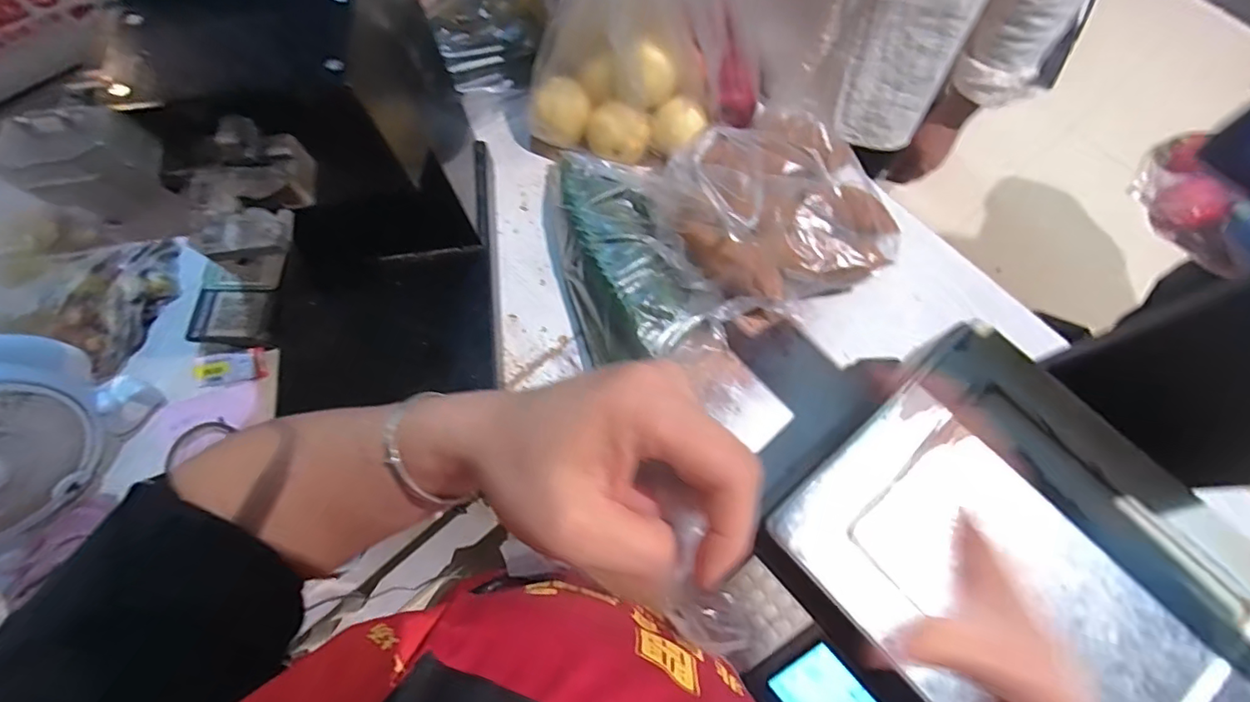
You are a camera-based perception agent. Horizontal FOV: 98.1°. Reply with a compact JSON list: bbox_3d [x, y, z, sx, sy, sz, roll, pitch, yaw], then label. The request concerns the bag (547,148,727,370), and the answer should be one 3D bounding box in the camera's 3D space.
[{"bbox_3d":[-0.013,-0.122,0.673,0.163,0.064,0.324,-26,72,-7],"label":"bag"}]

